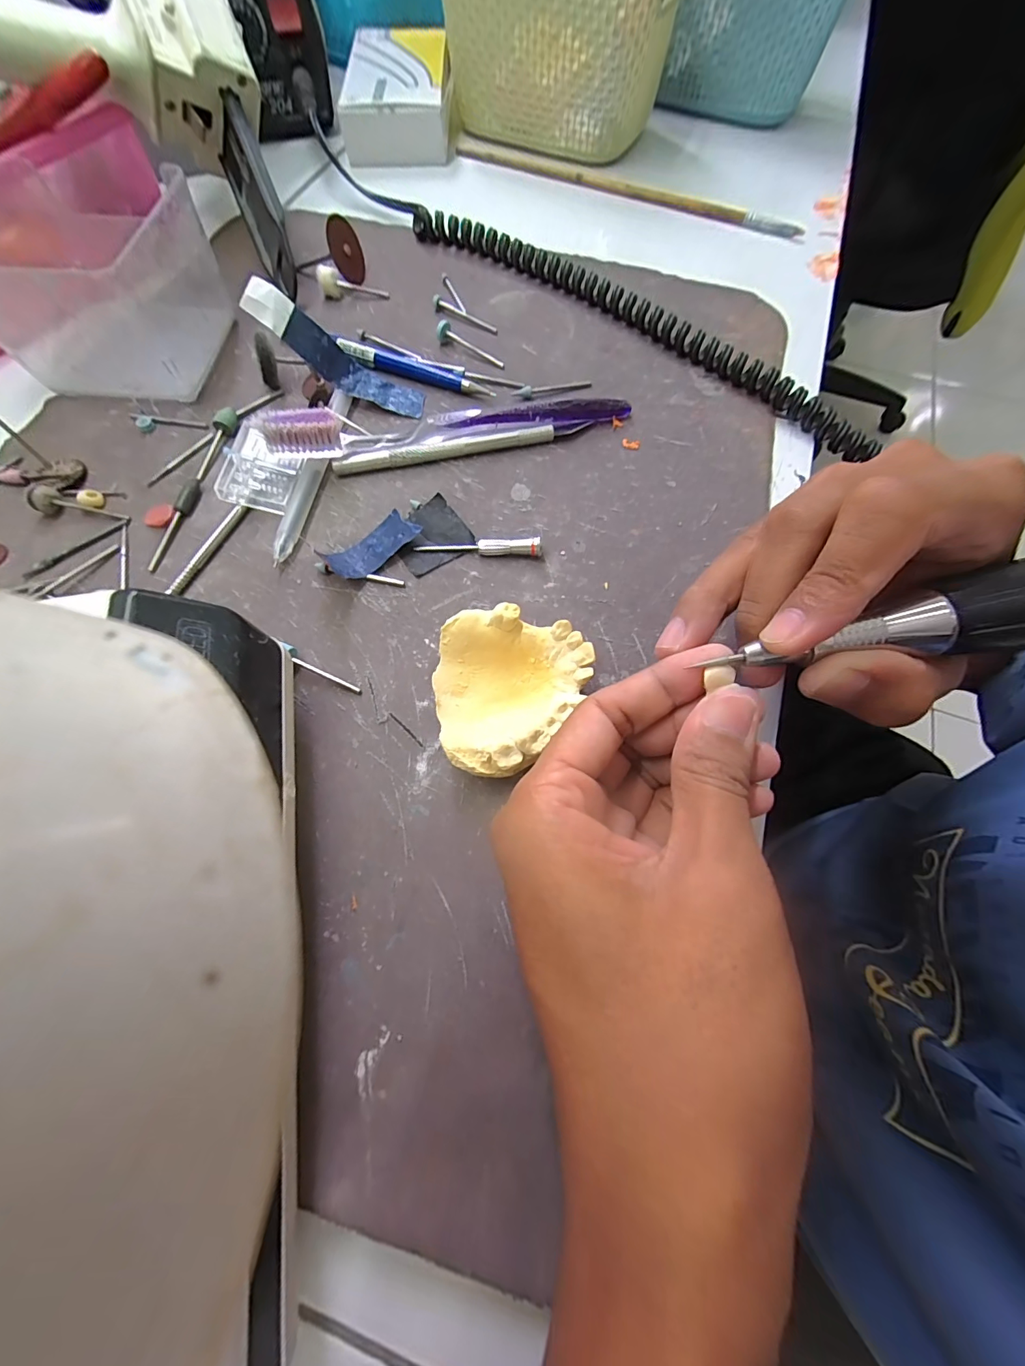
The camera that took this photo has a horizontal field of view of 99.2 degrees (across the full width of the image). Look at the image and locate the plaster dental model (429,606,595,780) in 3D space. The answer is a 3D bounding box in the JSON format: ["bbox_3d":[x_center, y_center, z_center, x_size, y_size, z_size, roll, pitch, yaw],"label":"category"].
[{"bbox_3d":[-0.004,0.004,0.170,0.056,0.023,0.062,21,69,7],"label":"plaster dental model"}]

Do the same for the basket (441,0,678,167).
[{"bbox_3d":[0.031,-0.500,0.342,0.176,0.086,0.138,17,69,6],"label":"basket"}]

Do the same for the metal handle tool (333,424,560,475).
[{"bbox_3d":[-0.034,-0.122,0.228,0.113,0.008,0.009,-12,69,-6],"label":"metal handle tool"}]

